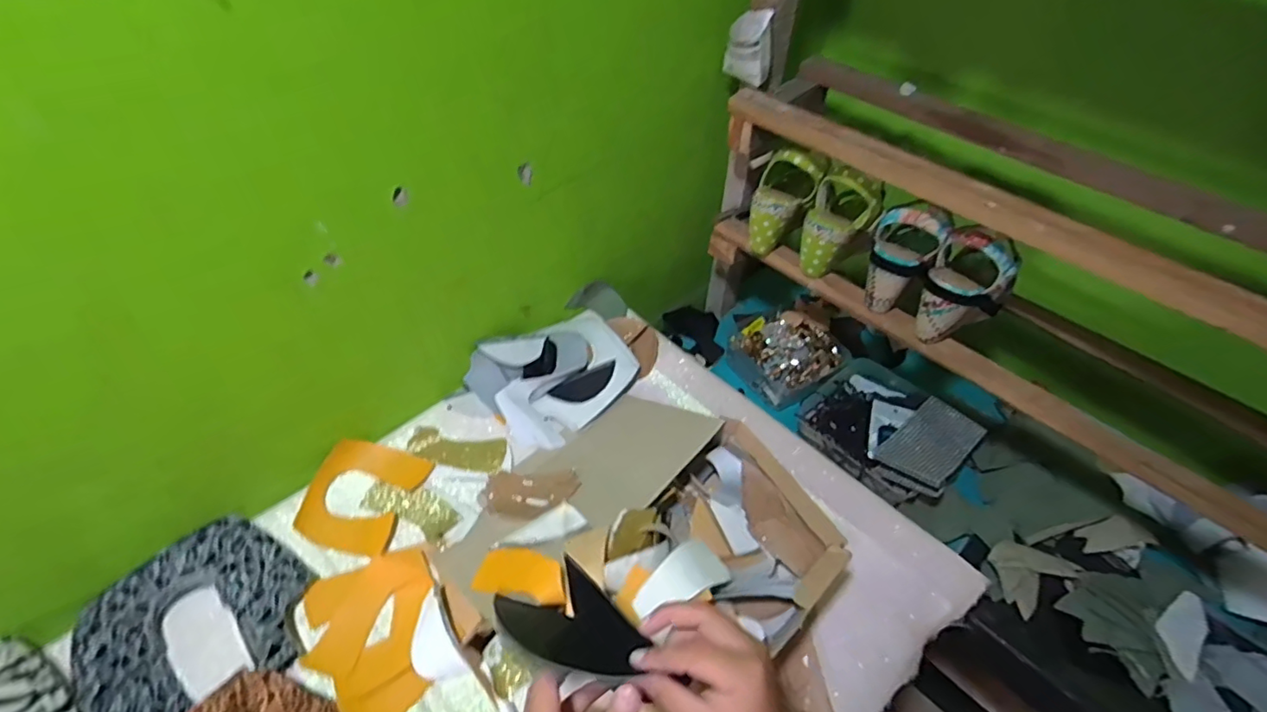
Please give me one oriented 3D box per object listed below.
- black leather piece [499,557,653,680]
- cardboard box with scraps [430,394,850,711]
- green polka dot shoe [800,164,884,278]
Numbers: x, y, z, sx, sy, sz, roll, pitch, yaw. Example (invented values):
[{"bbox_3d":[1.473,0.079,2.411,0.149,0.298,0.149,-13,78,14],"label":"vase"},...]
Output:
[{"bbox_3d":[-0.047,0.183,0.392,0.102,0.012,0.071,38,89,36],"label":"black leather piece"},{"bbox_3d":[-0.014,0.189,0.599,0.342,0.123,0.334,-27,54,-25],"label":"cardboard box with scraps"},{"bbox_3d":[0.265,-0.172,0.750,0.079,0.135,0.067,28,52,21],"label":"green polka dot shoe"}]

